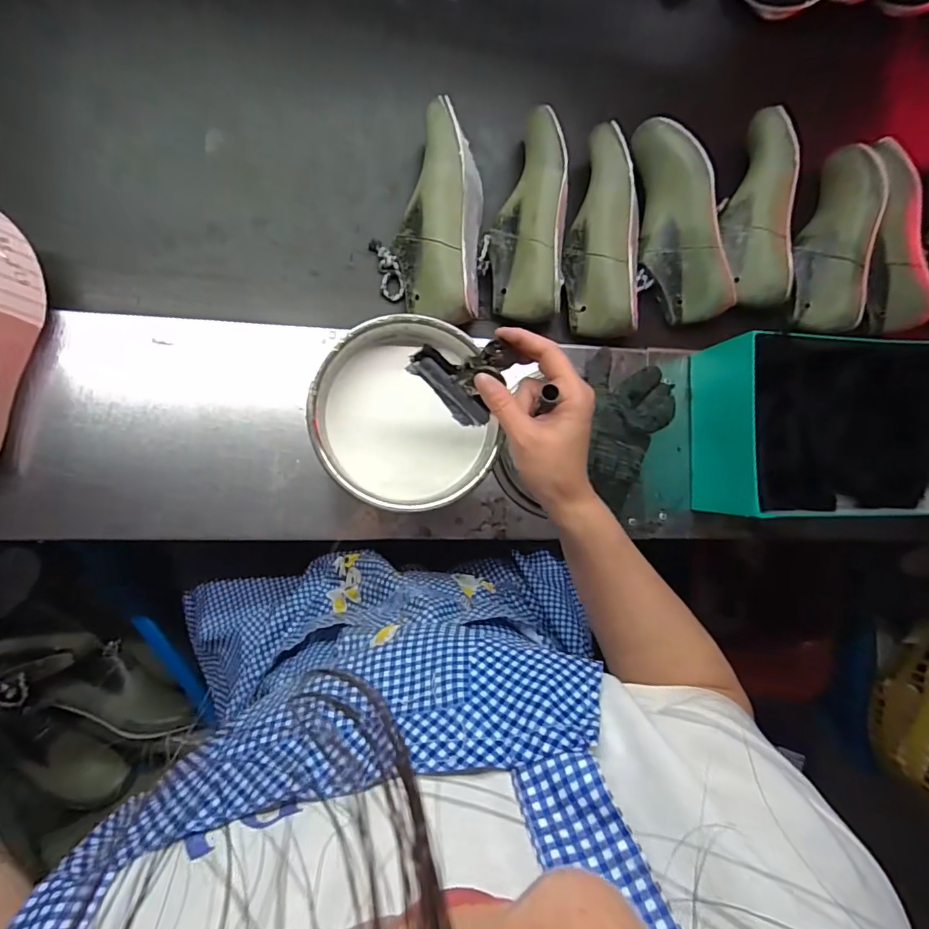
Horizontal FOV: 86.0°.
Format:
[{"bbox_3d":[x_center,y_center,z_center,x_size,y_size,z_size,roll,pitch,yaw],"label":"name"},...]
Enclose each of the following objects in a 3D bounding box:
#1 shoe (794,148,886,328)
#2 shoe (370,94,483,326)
[{"bbox_3d":[0.475,-0.285,0.628,0.080,0.059,0.213,5,98,-5],"label":"shoe"},{"bbox_3d":[-0.036,-0.272,0.554,0.116,0.068,0.221,5,97,-5],"label":"shoe"}]

